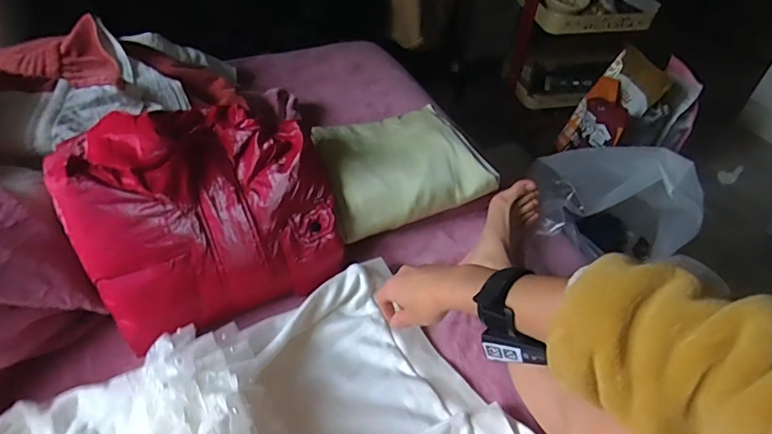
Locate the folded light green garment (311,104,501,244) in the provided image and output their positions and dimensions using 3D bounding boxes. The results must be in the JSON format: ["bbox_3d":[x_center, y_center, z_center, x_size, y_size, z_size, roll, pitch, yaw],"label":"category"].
[{"bbox_3d":[0.023,-0.096,0.850,0.270,0.075,0.223,-15,49,-18],"label":"folded light green garment"}]

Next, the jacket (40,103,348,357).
[{"bbox_3d":[-0.249,-0.019,0.703,0.333,0.201,0.287,-21,51,-23],"label":"jacket"}]

